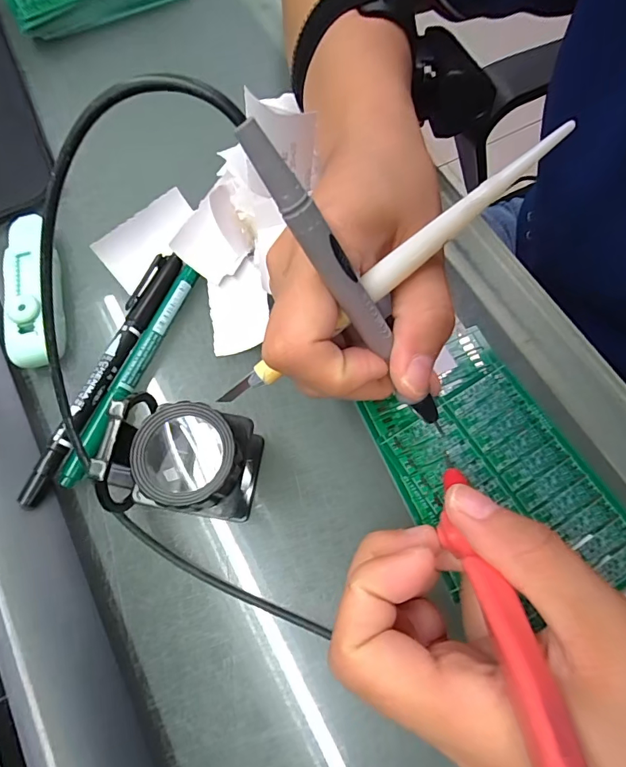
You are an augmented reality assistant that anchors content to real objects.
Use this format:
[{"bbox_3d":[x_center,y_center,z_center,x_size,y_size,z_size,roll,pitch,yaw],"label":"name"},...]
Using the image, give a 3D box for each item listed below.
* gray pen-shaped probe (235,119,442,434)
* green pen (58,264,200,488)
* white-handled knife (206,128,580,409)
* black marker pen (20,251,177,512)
[{"bbox_3d":[0.017,-0.025,0.146,0.011,0.124,0.007,-50,37,-14],"label":"gray pen-shaped probe"},{"bbox_3d":[-0.088,-0.008,0.221,0.011,0.013,0.122,19,73,9],"label":"green pen"},{"bbox_3d":[0.027,-0.039,0.155,0.148,0.005,0.008,-38,73,5],"label":"white-handled knife"},{"bbox_3d":[-0.101,-0.009,0.216,0.014,0.012,0.136,18,73,9],"label":"black marker pen"}]

